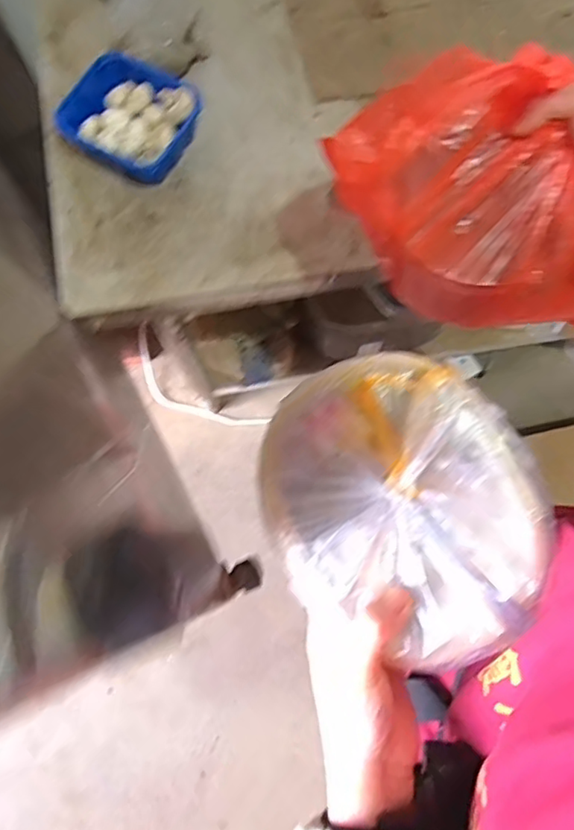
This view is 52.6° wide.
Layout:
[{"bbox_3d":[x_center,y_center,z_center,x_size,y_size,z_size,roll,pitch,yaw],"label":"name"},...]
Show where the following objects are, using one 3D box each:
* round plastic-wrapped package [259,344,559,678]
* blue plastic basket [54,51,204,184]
[{"bbox_3d":[0.068,0.052,0.326,0.145,0.040,0.169,-36,78,-9],"label":"round plastic-wrapped package"},{"bbox_3d":[-0.176,-0.330,0.654,0.129,0.053,0.122,34,78,9],"label":"blue plastic basket"}]

